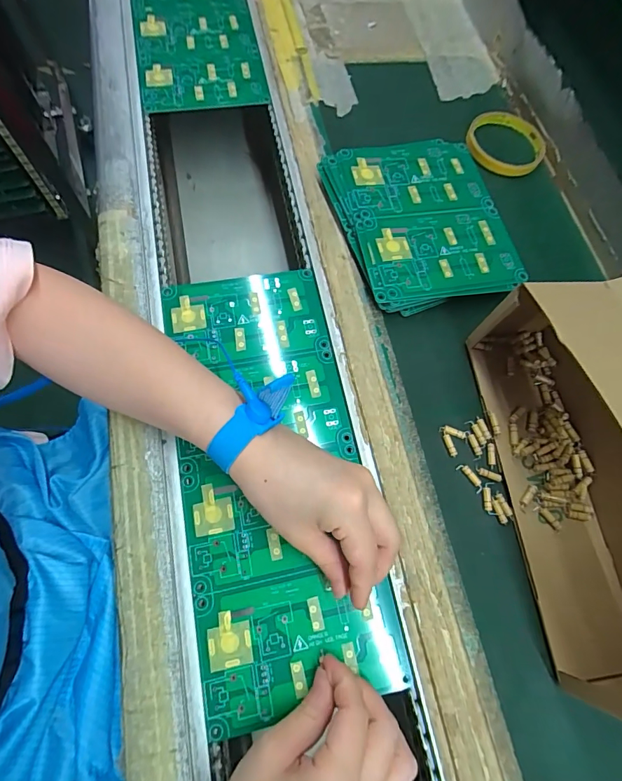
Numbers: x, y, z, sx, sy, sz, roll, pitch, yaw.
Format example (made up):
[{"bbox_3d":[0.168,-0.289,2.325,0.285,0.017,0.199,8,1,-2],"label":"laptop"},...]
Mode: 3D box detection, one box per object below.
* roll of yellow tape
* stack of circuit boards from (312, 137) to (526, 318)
[{"bbox_3d":[0.209,-0.267,0.441,0.082,0.017,0.081,1,70,-2],"label":"roll of yellow tape"},{"bbox_3d":[0.104,-0.157,0.385,0.145,0.025,0.174,-15,71,-7],"label":"stack of circuit boards"}]

